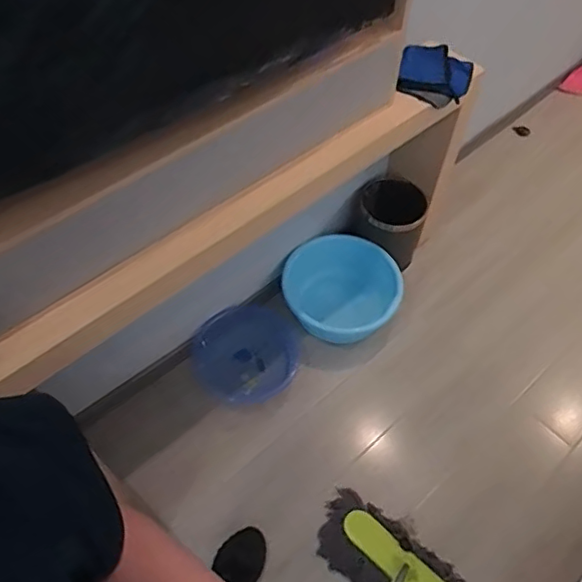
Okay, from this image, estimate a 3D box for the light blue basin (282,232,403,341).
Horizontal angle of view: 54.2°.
[{"bbox_3d":[0.167,-0.002,1.865,0.380,0.179,0.332,5,54,2],"label":"light blue basin"}]

